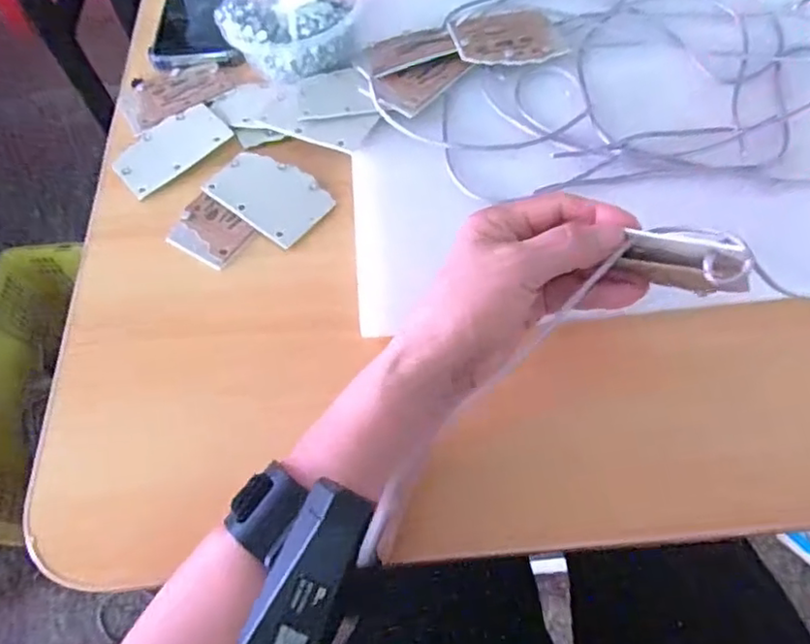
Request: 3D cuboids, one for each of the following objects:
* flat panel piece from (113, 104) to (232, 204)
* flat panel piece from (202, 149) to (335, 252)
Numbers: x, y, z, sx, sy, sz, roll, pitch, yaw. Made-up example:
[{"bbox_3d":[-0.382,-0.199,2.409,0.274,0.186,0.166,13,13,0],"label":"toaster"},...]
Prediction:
[{"bbox_3d":[-0.176,-0.131,0.461,0.083,0.006,0.055,-38,65,-15],"label":"flat panel piece"},{"bbox_3d":[-0.095,-0.091,0.432,0.085,0.006,0.053,36,69,21],"label":"flat panel piece"}]

